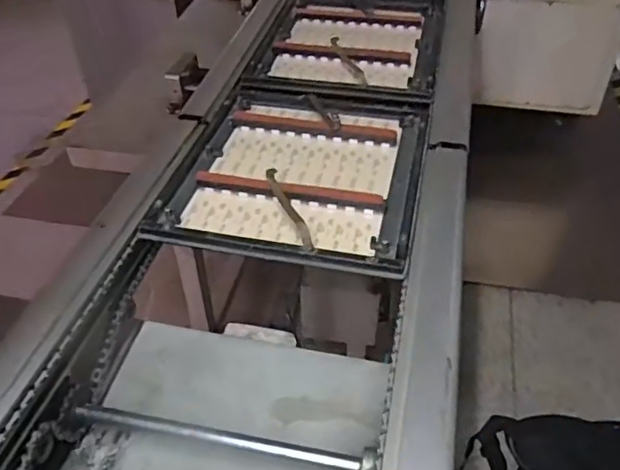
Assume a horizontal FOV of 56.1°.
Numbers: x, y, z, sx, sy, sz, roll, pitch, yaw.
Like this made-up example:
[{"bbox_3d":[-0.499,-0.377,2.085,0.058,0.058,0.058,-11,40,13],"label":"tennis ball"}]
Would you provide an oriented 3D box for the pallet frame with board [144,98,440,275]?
[{"bbox_3d":[-0.005,-0.083,0.686,0.270,0.030,0.313,6,42,13],"label":"pallet frame with board"}]

